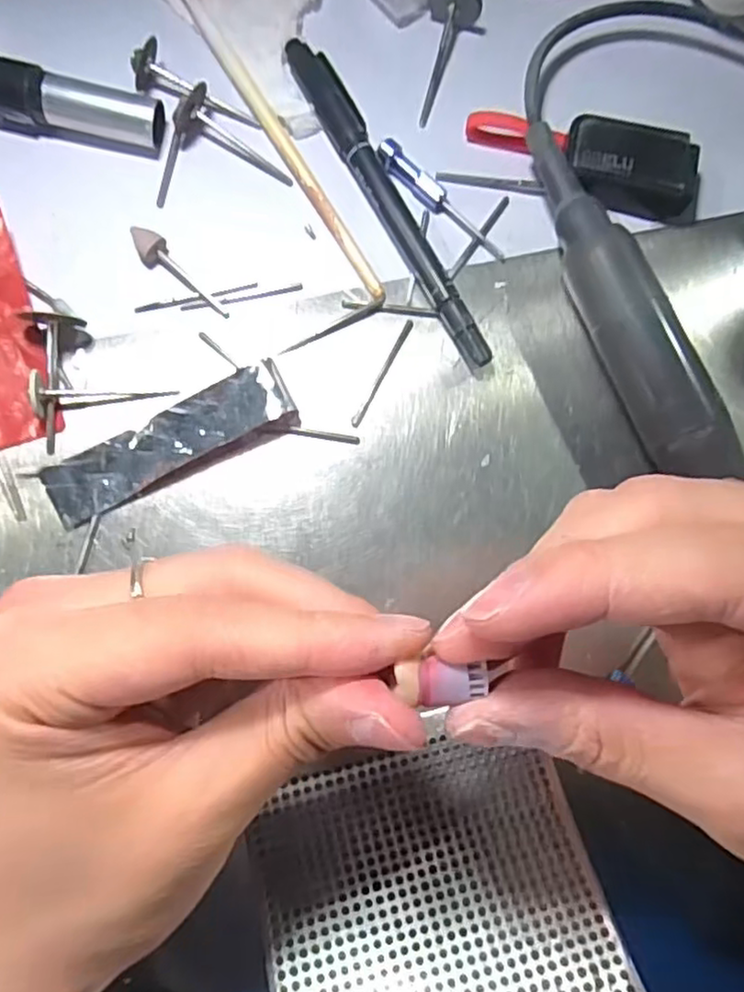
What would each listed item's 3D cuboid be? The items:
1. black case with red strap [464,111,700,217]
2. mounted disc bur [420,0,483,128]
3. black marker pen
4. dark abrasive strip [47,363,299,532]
[{"bbox_3d":[0.079,-0.127,0.252,0.087,0.018,0.025,12,81,-4],"label":"black case with red strap"},{"bbox_3d":[0.028,-0.168,0.258,0.020,0.016,0.049,10,95,-4],"label":"mounted disc bur"},{"bbox_3d":[0.005,-0.108,0.245,0.013,0.011,0.140,-26,85,-8],"label":"black marker pen"},{"bbox_3d":[-0.067,-0.018,0.225,0.084,0.012,0.022,-26,85,-8],"label":"dark abrasive strip"}]

